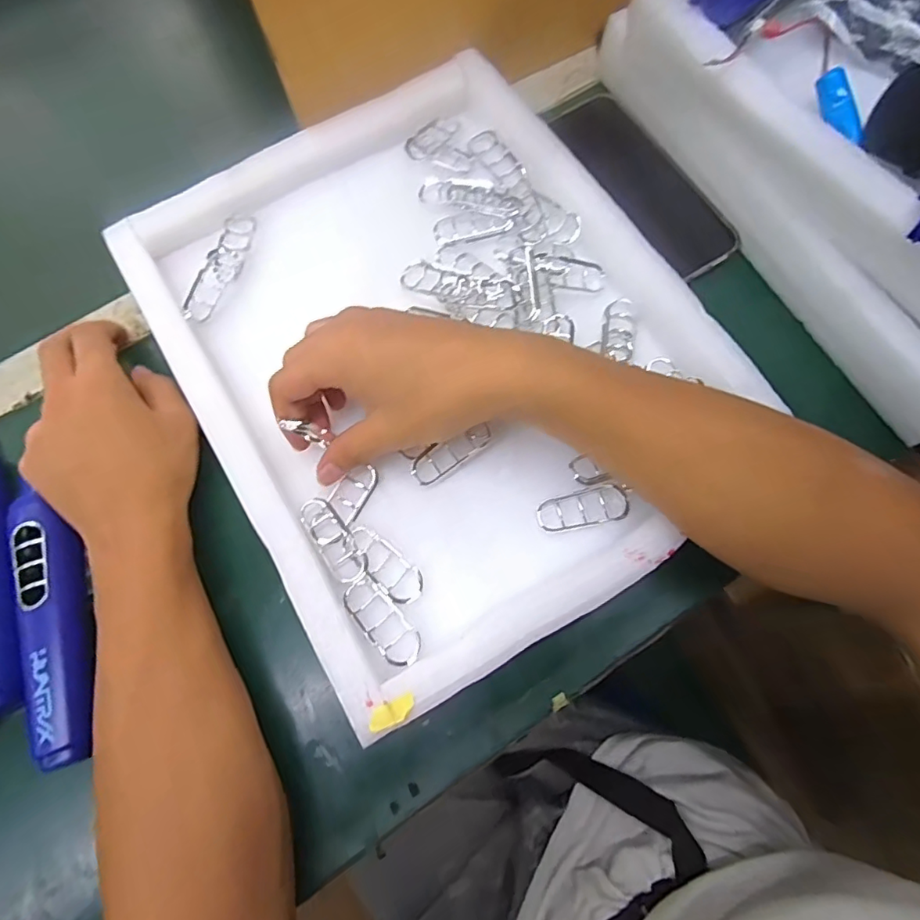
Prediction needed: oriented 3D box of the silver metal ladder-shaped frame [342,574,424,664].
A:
[{"bbox_3d":[-0.041,0.086,0.284,0.021,0.005,0.052,-38,77,-9],"label":"silver metal ladder-shaped frame"}]

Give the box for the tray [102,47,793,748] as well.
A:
[{"bbox_3d":[-0.016,-0.074,0.324,0.280,0.036,0.348,-31,76,-7],"label":"tray"}]

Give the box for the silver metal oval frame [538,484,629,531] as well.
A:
[{"bbox_3d":[0.069,0.027,0.299,0.051,0.004,0.022,-10,75,-2],"label":"silver metal oval frame"}]

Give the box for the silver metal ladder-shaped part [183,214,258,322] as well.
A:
[{"bbox_3d":[-0.157,-0.129,0.349,0.020,0.008,0.083,16,75,5],"label":"silver metal ladder-shaped part"}]

